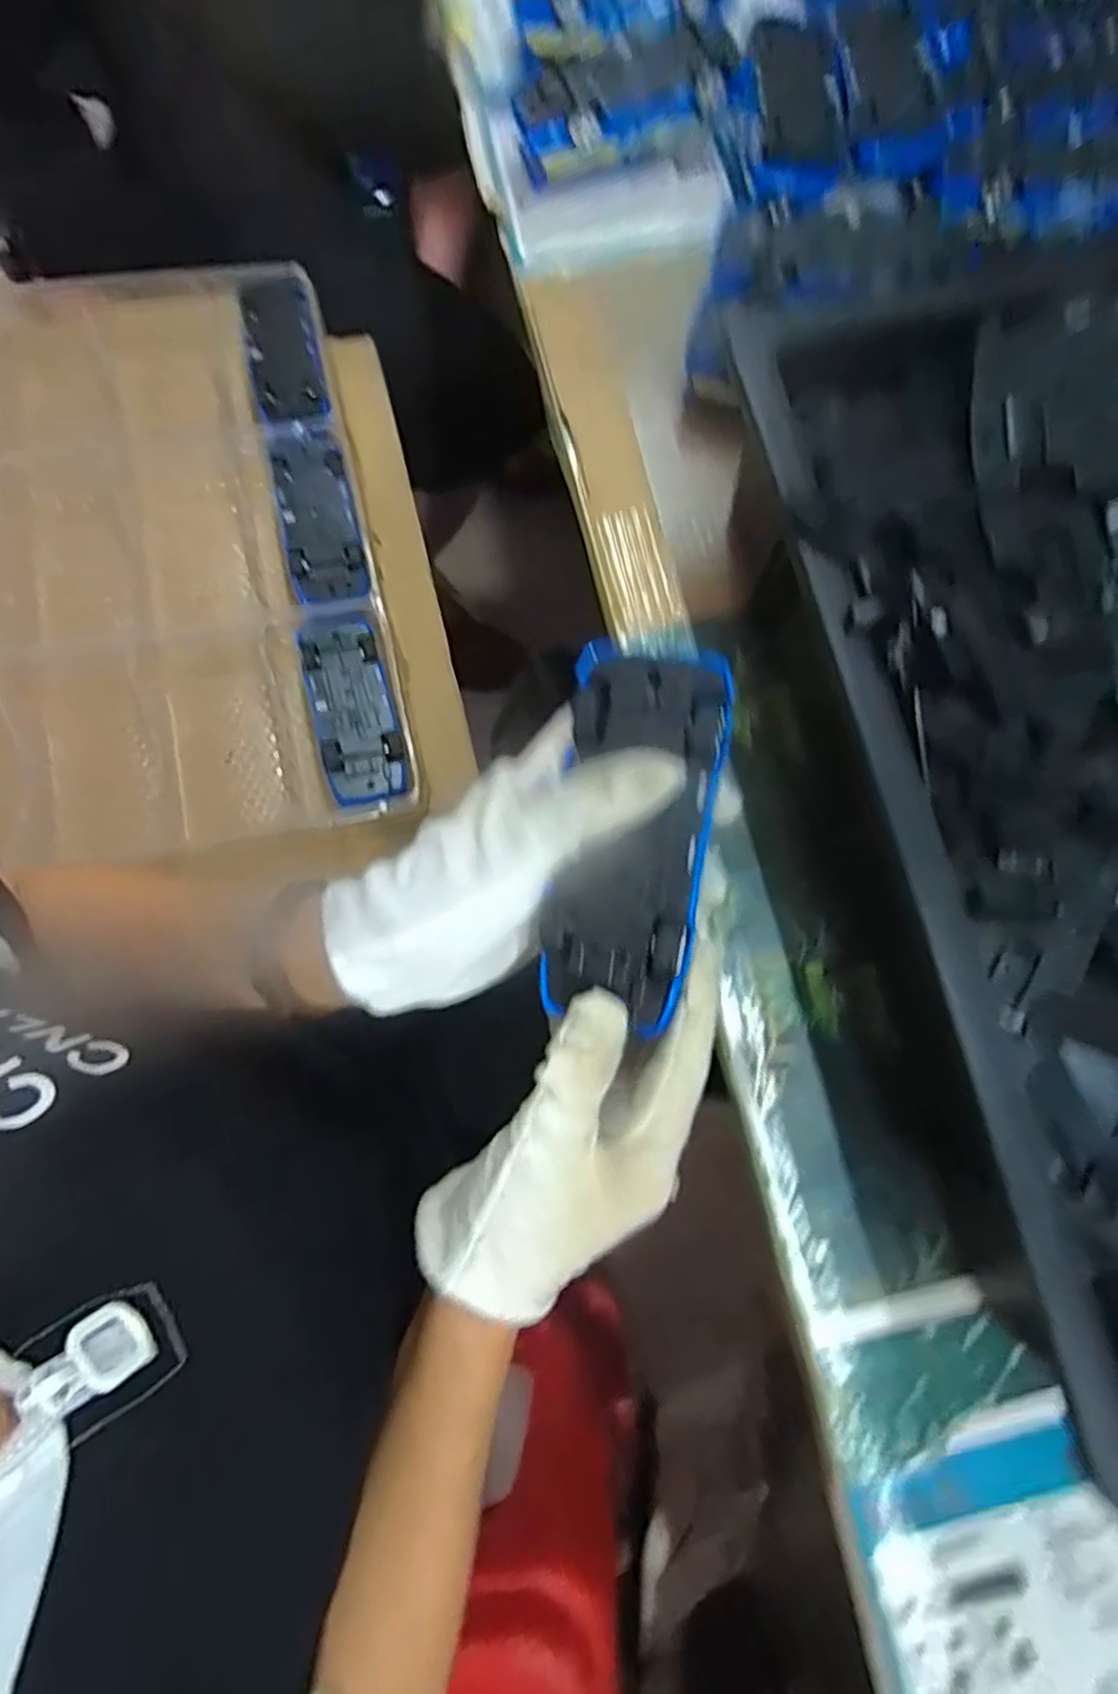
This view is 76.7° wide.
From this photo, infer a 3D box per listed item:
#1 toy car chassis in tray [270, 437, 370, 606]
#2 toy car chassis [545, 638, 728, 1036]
[{"bbox_3d":[-0.171,-0.230,0.502,0.052,0.019,0.136,-12,78,-5],"label":"toy car chassis in tray"},{"bbox_3d":[0.025,-0.003,0.241,0.050,0.015,0.125,7,94,2],"label":"toy car chassis"}]

